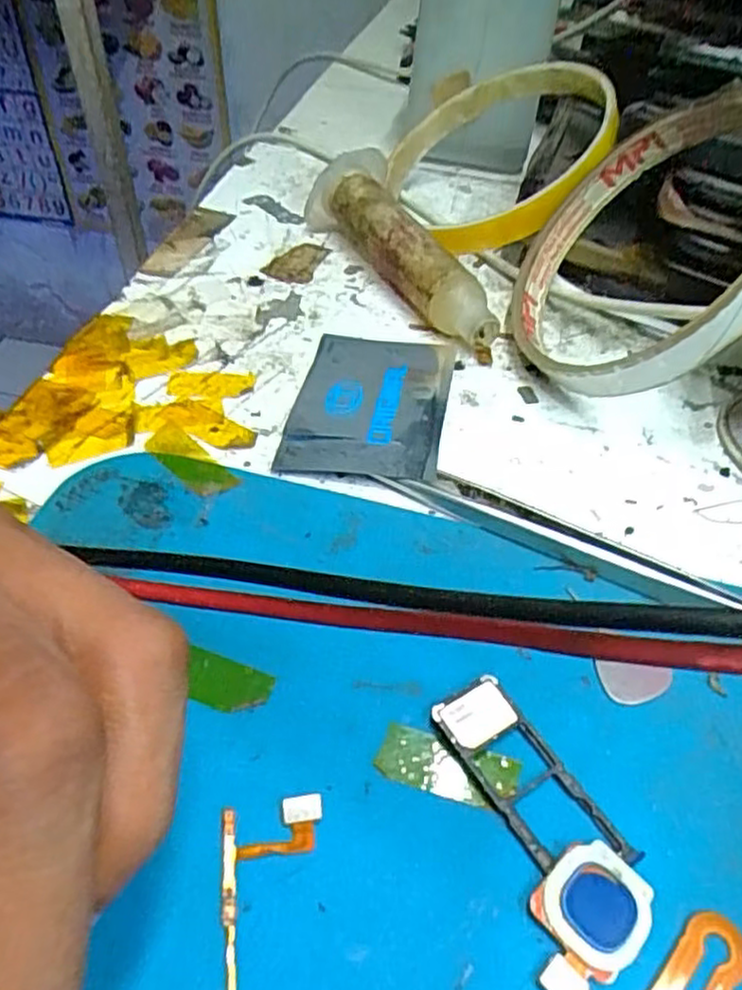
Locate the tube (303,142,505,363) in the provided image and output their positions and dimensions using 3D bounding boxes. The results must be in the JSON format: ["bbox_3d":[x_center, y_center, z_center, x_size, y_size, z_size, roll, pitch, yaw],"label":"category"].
[{"bbox_3d":[0.010,-0.077,0.227,0.021,0.026,0.093,-20,51,-20],"label":"tube"}]

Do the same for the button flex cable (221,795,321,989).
[{"bbox_3d":[-0.014,0.063,0.108,0.016,0.004,0.033,-3,48,-7],"label":"button flex cable"}]

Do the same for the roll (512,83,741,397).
[{"bbox_3d":[0.072,-0.064,0.187,0.011,0.080,0.079,28,24,-33],"label":"roll"}]

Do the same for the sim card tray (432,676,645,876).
[{"bbox_3d":[0.027,0.048,0.124,0.015,0.004,0.038,-25,54,-25],"label":"sim card tray"}]

